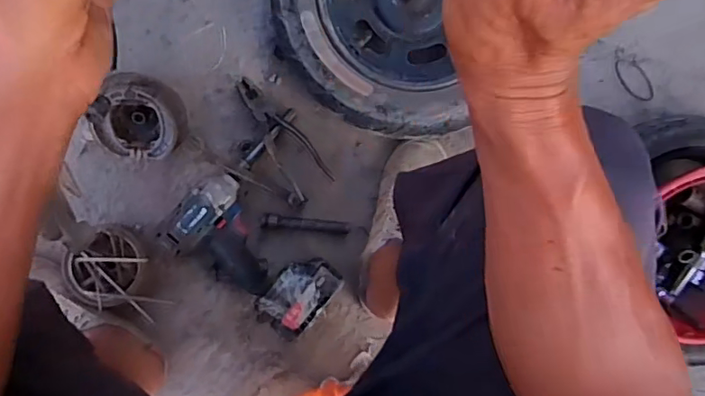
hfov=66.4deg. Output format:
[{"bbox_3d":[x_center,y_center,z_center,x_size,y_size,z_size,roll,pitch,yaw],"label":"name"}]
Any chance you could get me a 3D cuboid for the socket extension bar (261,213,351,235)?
[{"bbox_3d":[-0.067,0.039,0.785,0.128,0.020,0.020,6,92,-8],"label":"socket extension bar"}]

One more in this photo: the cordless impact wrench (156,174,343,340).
[{"bbox_3d":[-0.140,0.080,0.749,0.237,0.081,0.123,43,87,-7],"label":"cordless impact wrench"}]

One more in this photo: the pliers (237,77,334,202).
[{"bbox_3d":[-0.104,-0.089,0.765,0.057,0.032,0.188,-36,97,-4],"label":"pliers"}]

